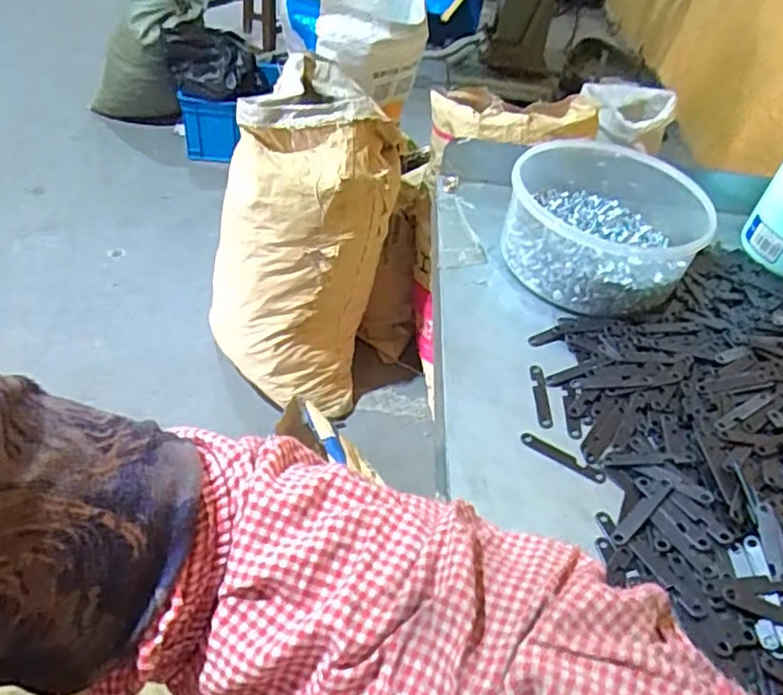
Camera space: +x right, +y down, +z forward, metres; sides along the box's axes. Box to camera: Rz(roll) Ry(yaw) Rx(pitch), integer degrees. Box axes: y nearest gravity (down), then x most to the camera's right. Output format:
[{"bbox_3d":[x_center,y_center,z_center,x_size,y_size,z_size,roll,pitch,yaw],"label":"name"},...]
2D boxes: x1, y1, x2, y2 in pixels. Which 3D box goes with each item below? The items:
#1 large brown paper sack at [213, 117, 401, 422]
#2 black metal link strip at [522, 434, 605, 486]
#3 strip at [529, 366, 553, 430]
[{"bbox_3d":[-0.193,-0.197,1.359,0.343,0.538,0.383,15,45,5],"label":"large brown paper sack"},{"bbox_3d":[0.102,0.064,0.386,0.051,0.004,0.010,27,48,20],"label":"black metal link strip"},{"bbox_3d":[0.096,0.031,0.422,0.009,0.004,0.052,4,44,-3],"label":"strip"}]

